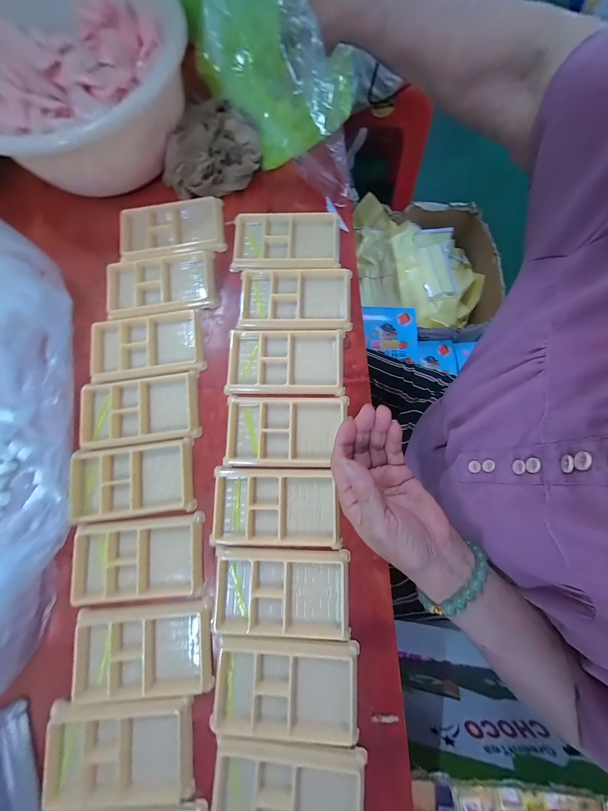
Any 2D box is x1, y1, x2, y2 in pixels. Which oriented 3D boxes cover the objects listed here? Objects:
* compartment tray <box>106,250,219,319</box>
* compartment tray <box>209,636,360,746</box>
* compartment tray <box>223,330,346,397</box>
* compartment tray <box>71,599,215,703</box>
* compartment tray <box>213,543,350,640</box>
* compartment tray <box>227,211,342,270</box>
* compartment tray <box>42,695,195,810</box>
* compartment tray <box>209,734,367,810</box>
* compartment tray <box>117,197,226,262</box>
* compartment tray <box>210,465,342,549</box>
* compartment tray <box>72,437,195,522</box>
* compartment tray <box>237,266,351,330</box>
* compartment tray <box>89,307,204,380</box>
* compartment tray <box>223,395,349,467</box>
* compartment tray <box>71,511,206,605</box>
[{"bbox_3d":[-0.181,-0.151,0.338,0.136,0.021,0.080,-9,78,0],"label":"compartment tray"},{"bbox_3d":[-0.017,0.265,0.249,0.135,0.010,0.079,2,78,2],"label":"compartment tray"},{"bbox_3d":[-0.021,-0.053,0.308,0.135,0.012,0.079,1,78,2],"label":"compartment tray"},{"bbox_3d":[-0.163,0.245,0.265,0.137,0.021,0.077,-5,78,1],"label":"compartment tray"},{"bbox_3d":[-0.025,0.185,0.263,0.138,0.013,0.075,1,78,2],"label":"compartment tray"},{"bbox_3d":[-0.023,-0.210,0.337,0.136,0.012,0.075,1,78,2],"label":"compartment tray"},{"bbox_3d":[-0.172,0.323,0.247,0.134,0.019,0.084,-6,78,0],"label":"compartment tray"},{"bbox_3d":[-0.013,0.349,0.233,0.136,0.012,0.088,7,78,3],"label":"compartment tray"},{"bbox_3d":[-0.176,-0.233,0.345,0.137,0.013,0.077,-10,78,0],"label":"compartment tray"},{"bbox_3d":[-0.029,0.107,0.280,0.134,0.010,0.079,2,78,2],"label":"compartment tray"},{"bbox_3d":[-0.190,0.083,0.293,0.129,0.017,0.076,-7,78,0],"label":"compartment tray"},{"bbox_3d":[-0.010,-0.132,0.323,0.135,0.012,0.079,0,78,2],"label":"compartment tray"},{"bbox_3d":[-0.191,-0.072,0.316,0.130,0.010,0.077,-7,78,0],"label":"compartment tray"},{"bbox_3d":[-0.021,0.026,0.294,0.133,0.011,0.079,0,78,2],"label":"compartment tray"},{"bbox_3d":[-0.174,0.159,0.272,0.135,0.011,0.080,-3,78,1],"label":"compartment tray"}]

